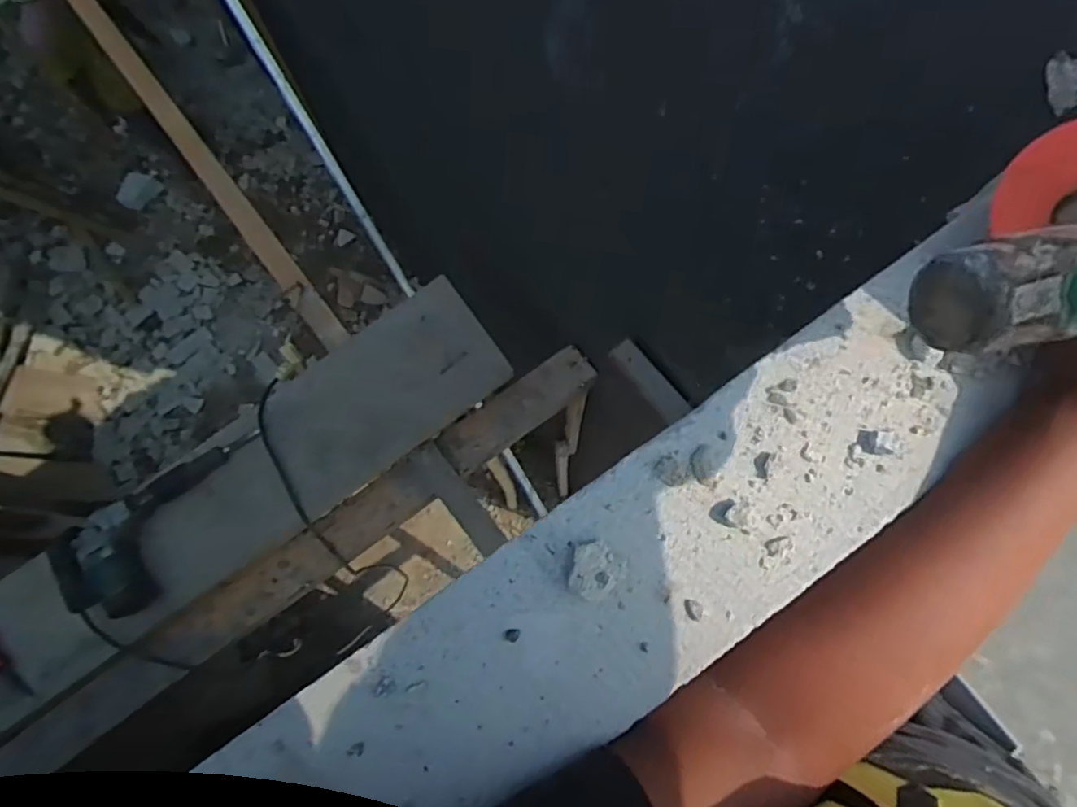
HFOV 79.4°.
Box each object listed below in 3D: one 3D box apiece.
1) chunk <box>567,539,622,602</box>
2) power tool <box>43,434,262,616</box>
[{"bbox_3d":[0.027,0.079,0.306,0.022,0.011,0.026,14,76,5],"label":"chunk"},{"bbox_3d":[-0.803,0.253,1.407,0.479,0.113,0.225,-38,78,-9],"label":"power tool"}]

